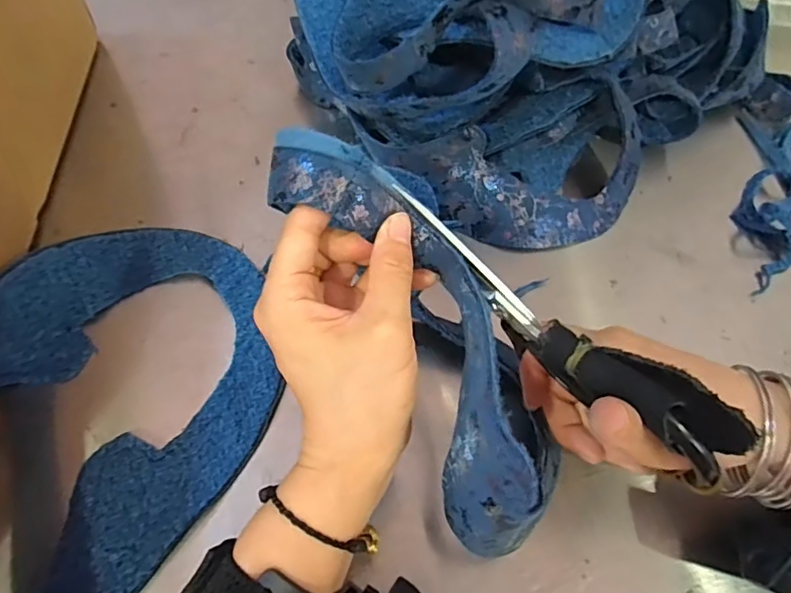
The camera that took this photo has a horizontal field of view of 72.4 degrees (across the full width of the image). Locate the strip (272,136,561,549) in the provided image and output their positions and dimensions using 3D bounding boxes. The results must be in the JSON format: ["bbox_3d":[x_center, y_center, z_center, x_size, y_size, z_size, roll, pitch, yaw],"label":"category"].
[{"bbox_3d":[0.011,0.014,0.242,0.062,0.046,0.204,-25,84,-17],"label":"strip"}]

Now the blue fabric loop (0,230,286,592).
[{"bbox_3d":[-0.155,0.052,0.301,0.161,0.066,0.234,-1,59,-4],"label":"blue fabric loop"}]

